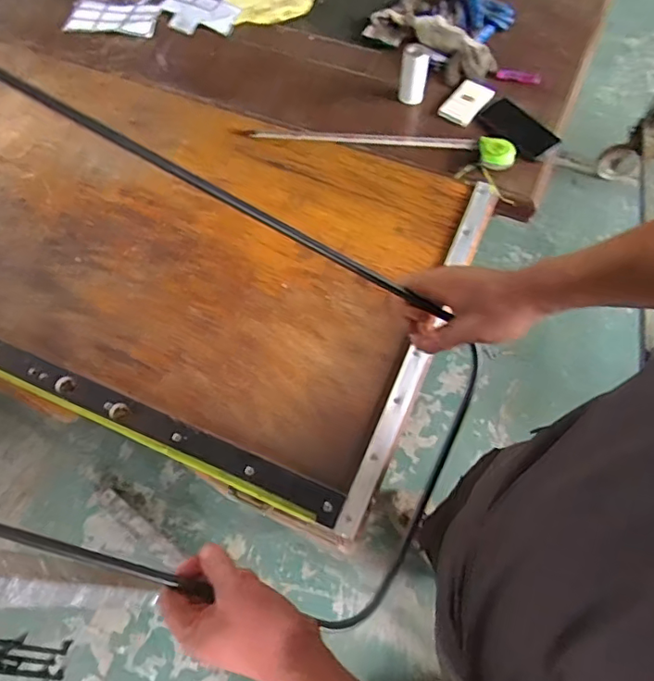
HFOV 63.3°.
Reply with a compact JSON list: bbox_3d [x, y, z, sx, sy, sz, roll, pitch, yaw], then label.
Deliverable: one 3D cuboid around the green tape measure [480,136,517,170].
[{"bbox_3d":[0.307,-0.336,0.953,0.067,0.028,0.062,-1,64,2],"label":"green tape measure"}]

